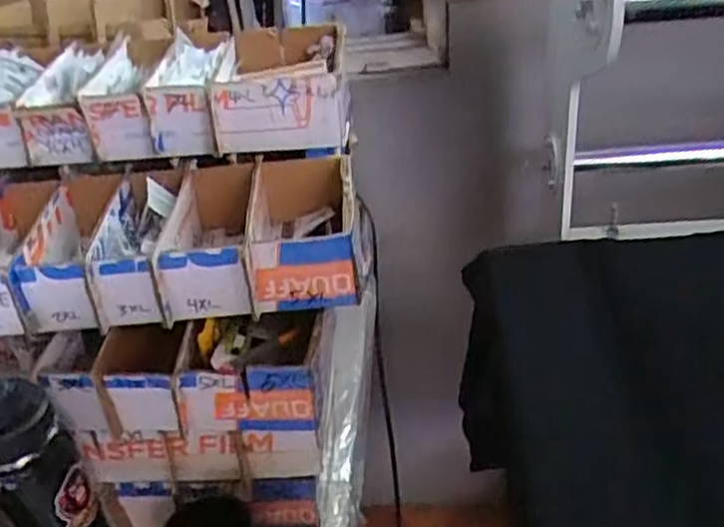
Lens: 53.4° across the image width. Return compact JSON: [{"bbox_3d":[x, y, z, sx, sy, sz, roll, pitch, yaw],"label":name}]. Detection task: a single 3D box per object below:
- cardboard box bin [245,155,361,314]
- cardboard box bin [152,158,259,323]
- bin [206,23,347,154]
[{"bbox_3d":[-0.052,-0.037,0.673,0.094,0.066,0.183,-6,33,-1],"label":"cardboard box bin"},{"bbox_3d":[-0.137,-0.026,0.674,0.087,0.071,0.190,-7,33,-2],"label":"cardboard box bin"},{"bbox_3d":[-0.082,-0.188,0.770,0.130,0.076,0.168,-4,33,3],"label":"bin"}]

